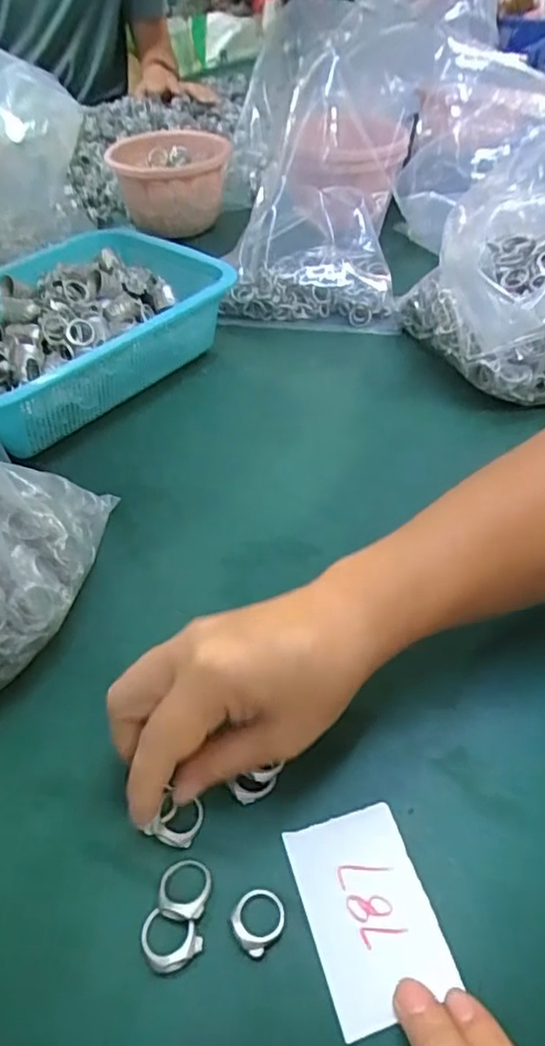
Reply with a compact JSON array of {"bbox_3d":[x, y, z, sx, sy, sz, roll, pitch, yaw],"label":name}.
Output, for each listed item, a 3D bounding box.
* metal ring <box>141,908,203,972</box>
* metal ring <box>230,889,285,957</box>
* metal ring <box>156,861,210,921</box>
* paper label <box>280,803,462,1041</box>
[{"bbox_3d":[-0.042,0.168,0.244,0.026,0.004,0.019,9,47,11],"label":"metal ring"},{"bbox_3d":[-0.006,0.163,0.251,0.022,0.004,0.022,-2,46,2],"label":"metal ring"},{"bbox_3d":[-0.037,0.155,0.258,0.021,0.006,0.023,-2,46,2],"label":"metal ring"},{"bbox_3d":[0.040,0.161,0.254,0.050,0.004,0.073,-14,46,-11],"label":"paper label"}]

